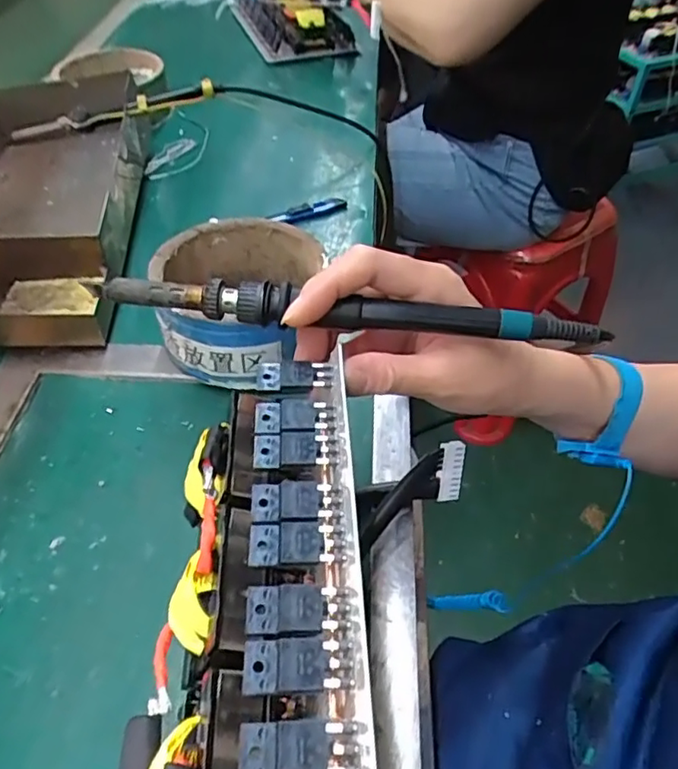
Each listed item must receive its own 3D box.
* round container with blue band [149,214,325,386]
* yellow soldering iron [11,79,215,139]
[{"bbox_3d":[-0.069,-0.059,0.429,0.114,0.067,0.120,12,49,12],"label":"round container with blue band"},{"bbox_3d":[-0.206,-0.251,0.545,0.183,0.025,0.024,-14,49,-12],"label":"yellow soldering iron"}]

